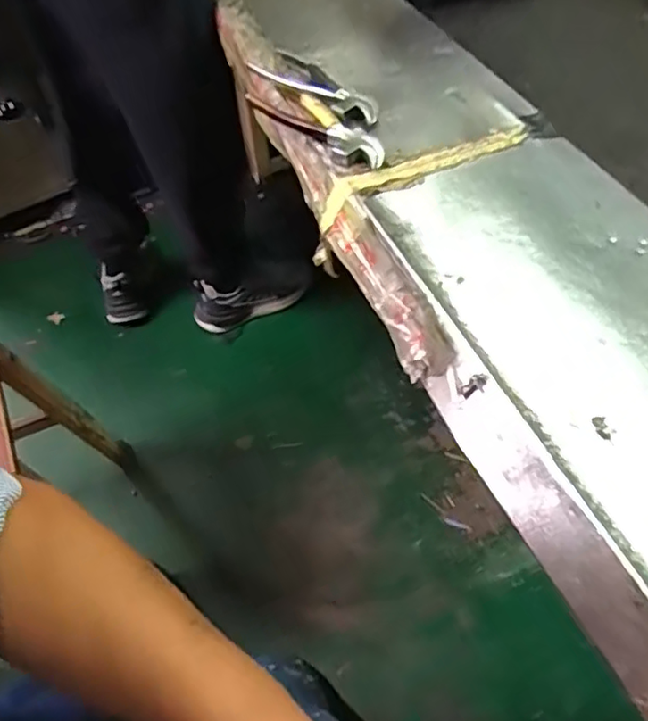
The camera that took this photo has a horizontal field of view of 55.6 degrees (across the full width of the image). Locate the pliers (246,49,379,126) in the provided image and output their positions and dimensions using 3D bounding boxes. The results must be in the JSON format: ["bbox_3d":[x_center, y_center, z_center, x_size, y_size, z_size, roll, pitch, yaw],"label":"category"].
[{"bbox_3d":[-0.002,-0.296,0.666,0.168,0.029,0.064,35,60,26],"label":"pliers"}]

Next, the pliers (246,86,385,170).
[{"bbox_3d":[-0.008,-0.241,0.626,0.050,0.021,0.176,-32,57,-22],"label":"pliers"}]

